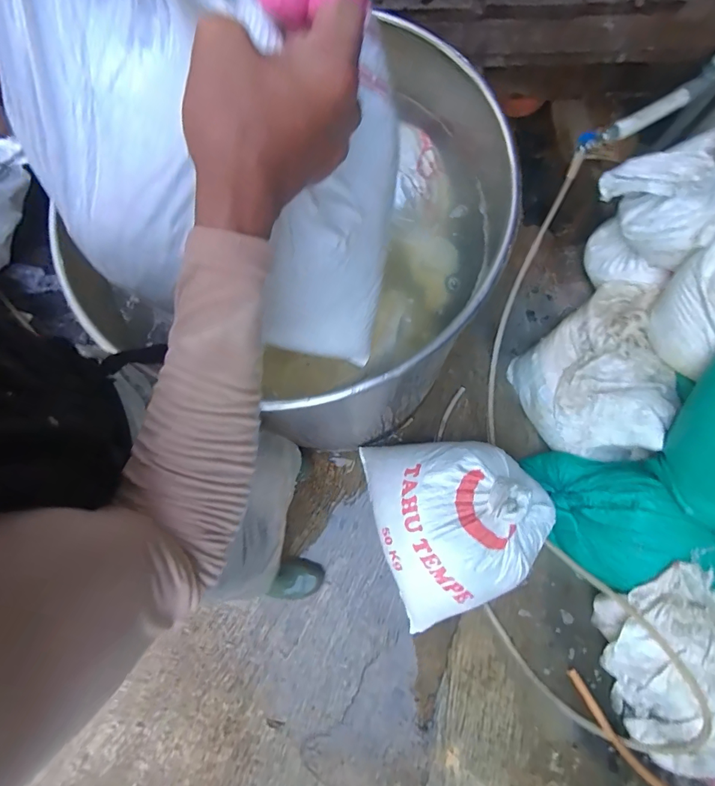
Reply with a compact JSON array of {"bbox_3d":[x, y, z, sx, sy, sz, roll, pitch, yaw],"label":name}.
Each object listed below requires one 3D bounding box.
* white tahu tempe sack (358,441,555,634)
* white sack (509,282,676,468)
[{"bbox_3d":[0.299,0.339,1.194,0.471,0.231,0.493,-16,79,-1],"label":"white tahu tempe sack"},{"bbox_3d":[0.681,-0.053,1.268,0.339,0.207,0.503,-7,79,1],"label":"white sack"}]

